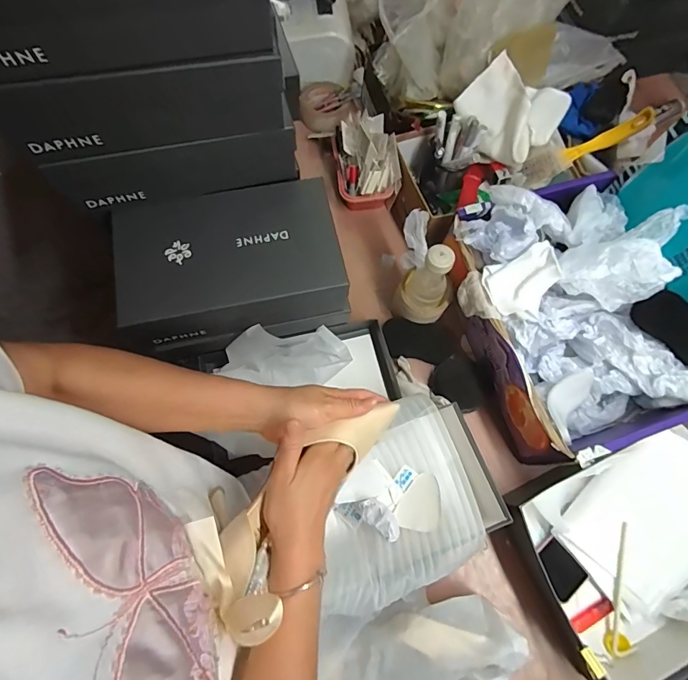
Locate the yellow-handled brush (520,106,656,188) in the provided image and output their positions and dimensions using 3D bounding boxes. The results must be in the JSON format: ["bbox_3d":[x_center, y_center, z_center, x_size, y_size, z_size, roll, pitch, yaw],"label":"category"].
[{"bbox_3d":[0.412,-0.340,0.724,0.203,0.046,0.052,-22,71,22],"label":"yellow-handled brush"}]

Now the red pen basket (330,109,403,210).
[{"bbox_3d":[0.038,-0.343,0.785,0.110,0.102,0.173,-6,72,-5],"label":"red pen basket"}]

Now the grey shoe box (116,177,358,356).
[{"bbox_3d":[-0.156,-0.105,0.610,0.285,0.126,0.174,-14,72,-7],"label":"grey shoe box"}]

